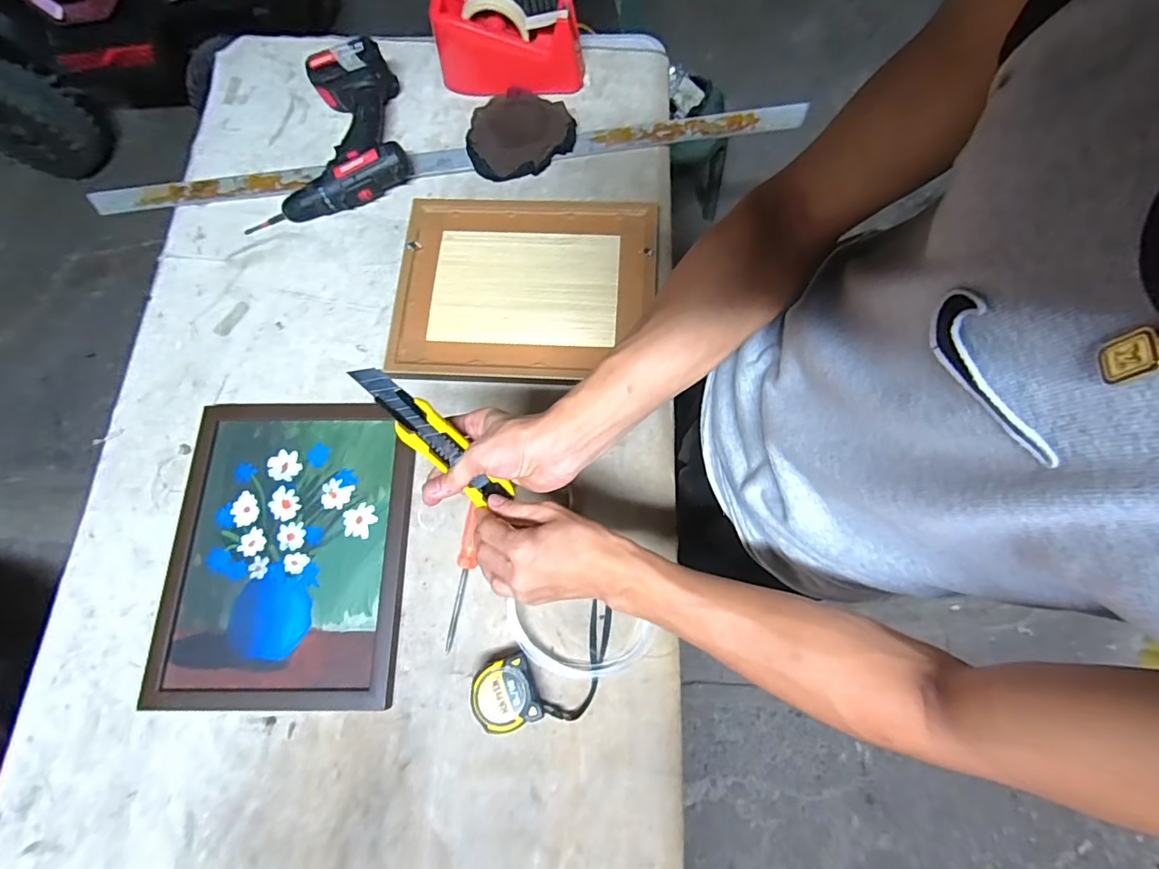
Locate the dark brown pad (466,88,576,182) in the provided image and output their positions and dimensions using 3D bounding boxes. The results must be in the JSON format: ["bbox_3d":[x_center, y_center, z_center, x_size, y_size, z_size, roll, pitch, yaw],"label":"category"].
[{"bbox_3d":[-0.084,-0.439,0.759,0.150,0.018,0.151,-4,73,0],"label":"dark brown pad"}]

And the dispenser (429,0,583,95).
[{"bbox_3d":[-0.098,-0.559,0.746,0.206,0.117,0.071,-1,73,0],"label":"dispenser"}]

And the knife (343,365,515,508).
[{"bbox_3d":[-0.109,0.005,0.397,0.030,0.153,0.016,-50,39,-15],"label":"knife"}]

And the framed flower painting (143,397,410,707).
[{"bbox_3d":[-0.335,0.121,0.591,0.261,0.026,0.337,-1,73,1],"label":"framed flower painting"}]

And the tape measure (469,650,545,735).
[{"bbox_3d":[-0.077,0.266,0.542,0.065,0.041,0.068,-21,74,-6],"label":"tape measure"}]

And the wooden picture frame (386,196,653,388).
[{"bbox_3d":[-0.071,-0.194,0.687,0.334,0.041,0.262,4,73,3],"label":"wooden picture frame"}]

